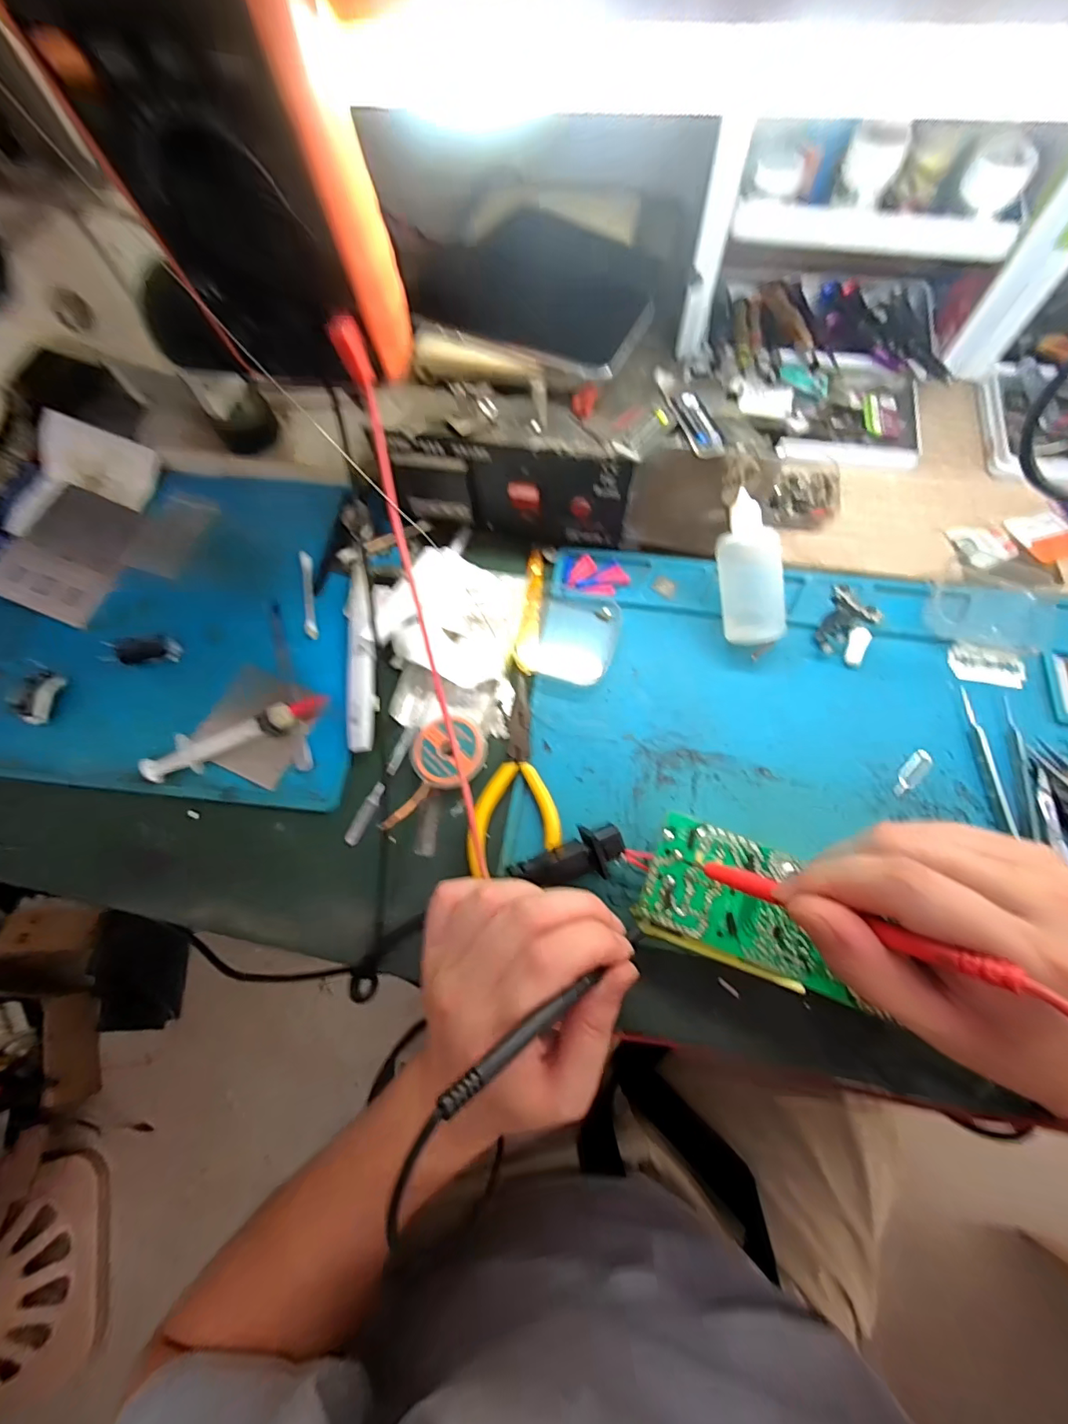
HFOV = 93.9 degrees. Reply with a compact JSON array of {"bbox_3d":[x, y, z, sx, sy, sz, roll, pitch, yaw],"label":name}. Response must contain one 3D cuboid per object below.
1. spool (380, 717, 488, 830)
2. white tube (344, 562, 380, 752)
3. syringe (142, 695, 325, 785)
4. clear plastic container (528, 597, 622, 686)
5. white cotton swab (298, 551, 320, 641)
[{"bbox_3d":[-0.054,0.036,0.296,0.047,0.021,0.068,5,71,5],"label":"spool"},{"bbox_3d":[-0.114,-0.041,0.330,0.019,0.011,0.138,-8,70,0],"label":"white tube"},{"bbox_3d":[-0.184,0.015,0.310,0.109,0.017,0.022,-21,71,-5],"label":"syringe"},{"bbox_3d":[0.028,-0.050,0.330,0.052,0.014,0.060,14,72,7],"label":"clear plastic container"},{"bbox_3d":[-0.159,-0.084,0.352,0.008,0.004,0.072,-13,70,-2],"label":"white cotton swab"}]

